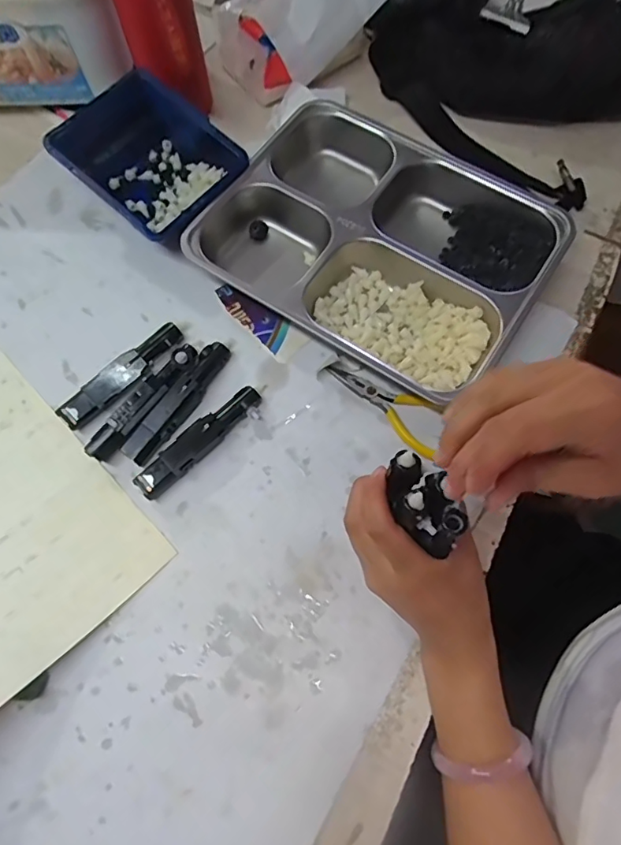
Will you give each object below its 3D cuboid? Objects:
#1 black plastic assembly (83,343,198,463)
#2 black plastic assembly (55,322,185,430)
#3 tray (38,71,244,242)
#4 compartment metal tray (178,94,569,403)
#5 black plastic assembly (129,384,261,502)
[{"bbox_3d":[-0.137,-0.018,0.416,0.023,0.015,0.117,37,77,12],"label":"black plastic assembly"},{"bbox_3d":[-0.157,-0.039,0.426,0.118,0.021,0.023,-41,76,-10],"label":"black plastic assembly"},{"bbox_3d":[-0.141,-0.232,0.460,0.140,0.060,0.113,36,77,12],"label":"tray"},{"bbox_3d":[0.061,-0.159,0.443,0.273,0.040,0.228,34,77,12],"label":"compartment metal tray"},{"bbox_3d":[-0.089,0.014,0.410,0.118,0.013,0.027,-40,75,-10],"label":"black plastic assembly"}]

